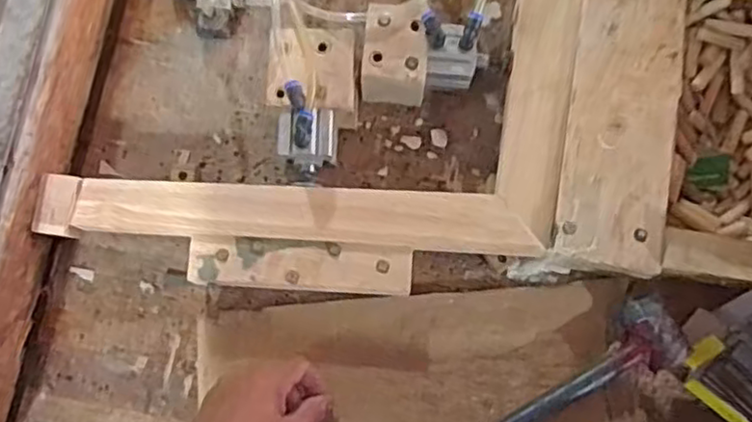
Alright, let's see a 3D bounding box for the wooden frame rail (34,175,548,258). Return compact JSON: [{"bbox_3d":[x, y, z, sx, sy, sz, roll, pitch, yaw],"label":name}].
[{"bbox_3d":[-0.081,0.003,0.643,0.458,0.027,0.058,3,79,1],"label":"wooden frame rail"}]

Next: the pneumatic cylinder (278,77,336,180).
[{"bbox_3d":[-0.067,-0.072,0.641,0.053,0.064,0.082,4,79,1],"label":"pneumatic cylinder"}]

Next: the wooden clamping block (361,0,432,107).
[{"bbox_3d":[0.019,-0.152,0.679,0.067,0.072,0.089,8,80,3],"label":"wooden clamping block"}]

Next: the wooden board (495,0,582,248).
[{"bbox_3d":[0.162,-0.113,0.683,0.061,0.050,0.283,8,80,3],"label":"wooden board"}]

